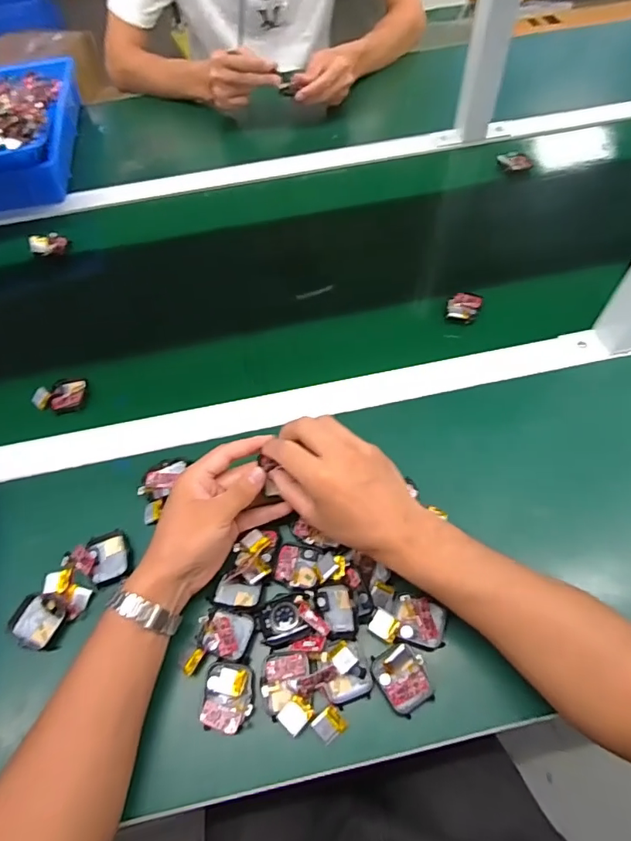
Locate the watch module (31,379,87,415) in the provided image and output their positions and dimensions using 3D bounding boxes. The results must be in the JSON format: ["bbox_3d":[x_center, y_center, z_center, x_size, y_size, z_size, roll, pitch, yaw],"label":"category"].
[{"bbox_3d":[-0.285,-0.028,0.542,0.058,0.013,0.045,-4,59,2],"label":"watch module"}]

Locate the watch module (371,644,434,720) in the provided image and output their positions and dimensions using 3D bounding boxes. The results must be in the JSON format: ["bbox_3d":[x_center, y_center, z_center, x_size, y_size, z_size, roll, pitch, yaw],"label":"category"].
[{"bbox_3d":[0.068,0.200,0.374,0.035,0.019,0.046,-27,61,-12],"label":"watch module"}]

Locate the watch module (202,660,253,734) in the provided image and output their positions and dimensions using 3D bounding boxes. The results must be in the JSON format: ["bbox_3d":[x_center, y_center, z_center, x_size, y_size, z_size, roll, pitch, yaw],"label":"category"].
[{"bbox_3d":[-0.067,0.217,0.380,0.037,0.019,0.046,1,59,5],"label":"watch module"}]

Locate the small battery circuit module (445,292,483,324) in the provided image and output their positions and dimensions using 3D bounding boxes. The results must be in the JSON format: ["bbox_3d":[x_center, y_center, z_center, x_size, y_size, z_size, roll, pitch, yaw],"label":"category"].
[{"bbox_3d":[0.176,-0.136,0.576,0.037,0.011,0.048,19,62,15],"label":"small battery circuit module"}]

